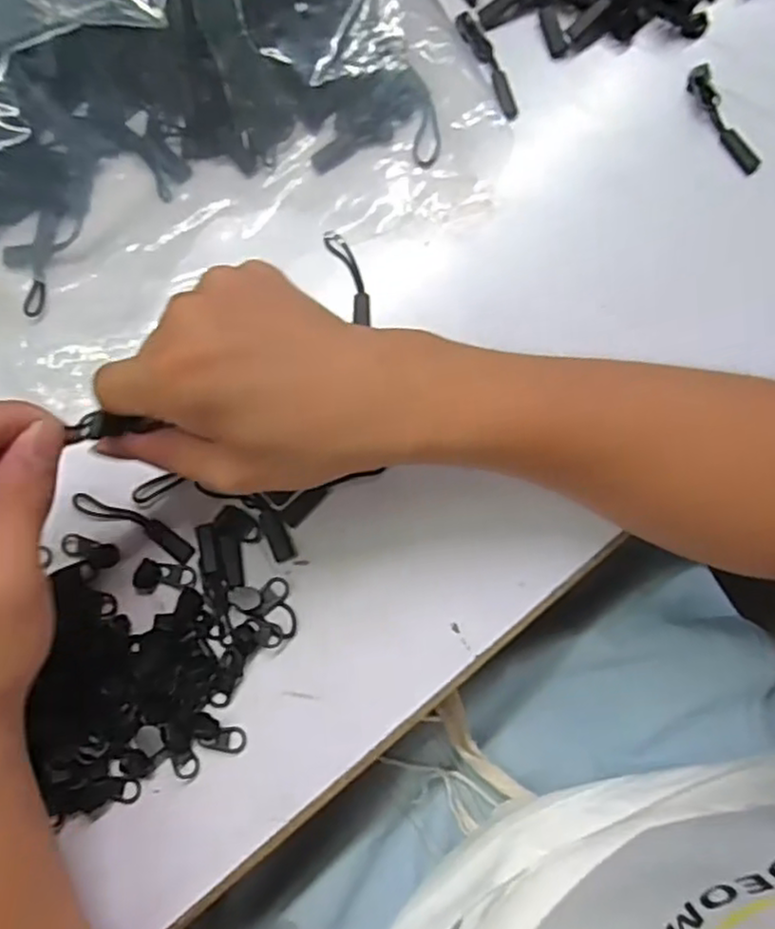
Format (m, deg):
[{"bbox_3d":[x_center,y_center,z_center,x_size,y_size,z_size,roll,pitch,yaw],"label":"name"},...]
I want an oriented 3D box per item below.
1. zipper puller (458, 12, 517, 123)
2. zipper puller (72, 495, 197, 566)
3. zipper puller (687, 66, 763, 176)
[{"bbox_3d":[0.054,-0.209,0.354,0.013,0.004,0.064,-25,84,-4],"label":"zipper puller"},{"bbox_3d":[-0.117,0.027,0.312,0.061,0.004,0.011,26,83,2],"label":"zipper puller"},{"bbox_3d":[0.172,-0.177,0.347,0.013,0.005,0.061,-26,84,-4],"label":"zipper puller"}]

